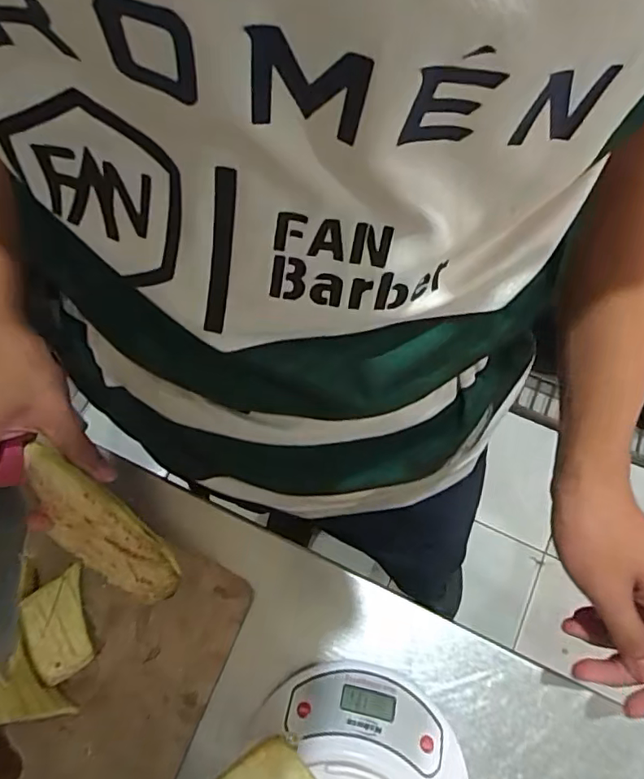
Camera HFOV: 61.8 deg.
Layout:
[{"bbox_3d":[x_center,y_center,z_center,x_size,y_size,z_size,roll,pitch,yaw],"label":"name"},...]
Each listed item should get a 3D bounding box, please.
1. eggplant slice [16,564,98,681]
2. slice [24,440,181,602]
[{"bbox_3d":[-0.203,0.179,0.409,0.006,0.046,0.077,-33,66,35],"label":"eggplant slice"},{"bbox_3d":[-0.161,0.100,0.384,0.142,0.034,0.051,36,73,13],"label":"slice"}]

